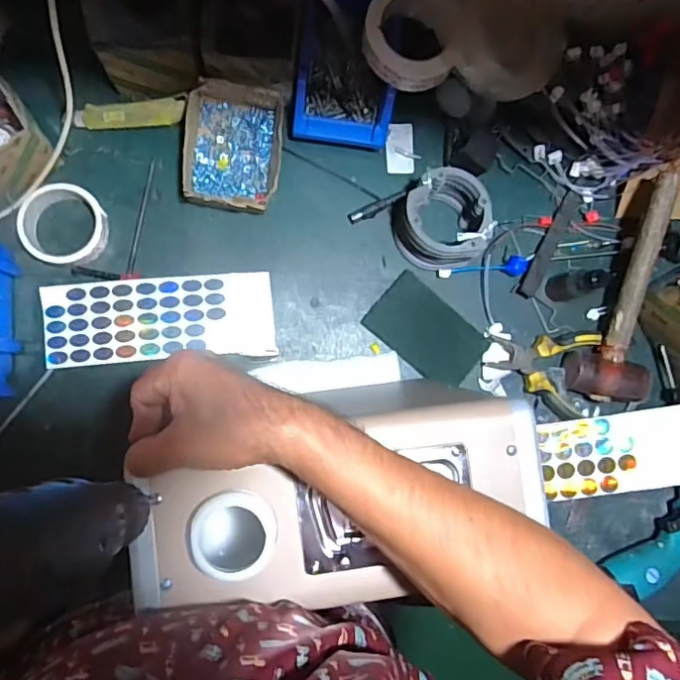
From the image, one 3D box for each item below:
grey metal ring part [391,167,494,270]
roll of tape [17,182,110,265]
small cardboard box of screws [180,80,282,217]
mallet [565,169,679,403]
[{"bbox_3d":[0.125,-0.143,0.673,0.103,0.074,0.108,-19,88,-8],"label":"grey metal ring part"},{"bbox_3d":[-0.321,-0.133,0.643,0.091,0.033,0.090,1,85,-7],"label":"roll of tape"},{"bbox_3d":[-0.126,-0.223,0.659,0.108,0.060,0.140,4,85,-6],"label":"small cardboard box of screws"},{"bbox_3d":[0.361,-0.058,0.676,0.106,0.051,0.283,11,101,-6],"label":"mallet"}]

